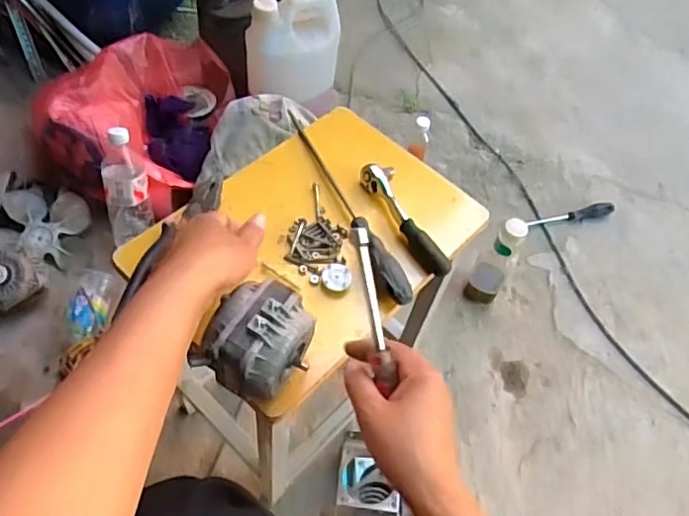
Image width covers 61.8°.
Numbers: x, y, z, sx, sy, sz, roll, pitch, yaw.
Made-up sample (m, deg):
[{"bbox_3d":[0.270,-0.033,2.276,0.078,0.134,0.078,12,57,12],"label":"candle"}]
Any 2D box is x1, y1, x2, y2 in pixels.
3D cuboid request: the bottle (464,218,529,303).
[{"bbox_3d":[0.261,0.016,1.010,0.058,0.215,0.074,28,61,13],"label":"bottle"}]

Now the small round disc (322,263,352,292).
[{"bbox_3d":[-0.007,0.017,0.563,0.028,0.006,0.029,5,58,-3],"label":"small round disc"}]

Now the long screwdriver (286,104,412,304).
[{"bbox_3d":[0.001,-0.066,0.615,0.024,0.026,0.281,-19,62,-16],"label":"long screwdriver"}]

